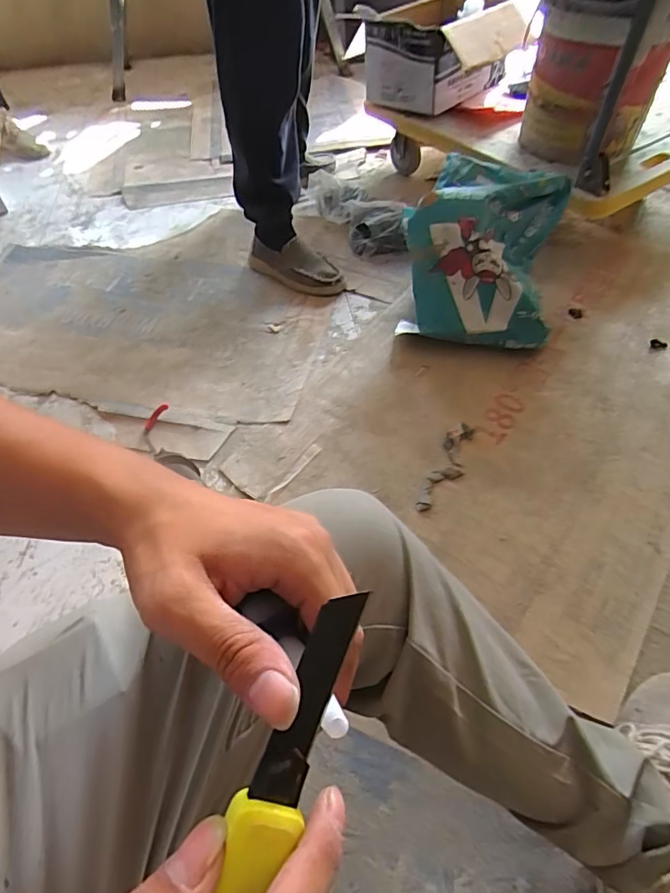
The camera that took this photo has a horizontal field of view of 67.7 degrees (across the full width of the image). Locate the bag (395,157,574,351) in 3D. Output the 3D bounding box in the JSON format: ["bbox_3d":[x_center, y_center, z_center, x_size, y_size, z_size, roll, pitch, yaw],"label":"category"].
[{"bbox_3d":[0.300,-0.387,1.038,0.293,0.285,0.267,12,54,11],"label":"bag"}]

